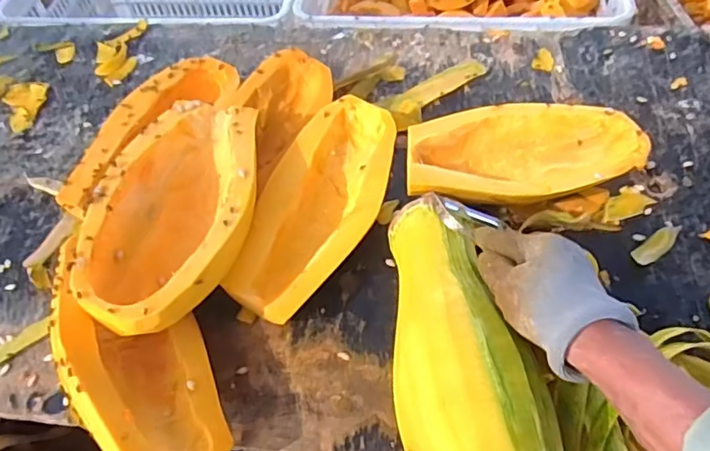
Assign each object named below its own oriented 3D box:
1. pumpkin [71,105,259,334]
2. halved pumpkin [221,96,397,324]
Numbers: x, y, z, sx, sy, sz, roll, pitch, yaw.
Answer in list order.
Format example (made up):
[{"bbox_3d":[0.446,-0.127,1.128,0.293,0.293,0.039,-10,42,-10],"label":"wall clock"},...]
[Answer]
[{"bbox_3d":[-0.174,-0.016,0.556,0.137,0.067,0.260,16,58,16],"label":"pumpkin"},{"bbox_3d":[-0.035,-0.023,0.603,0.117,0.055,0.261,15,58,15],"label":"halved pumpkin"}]

